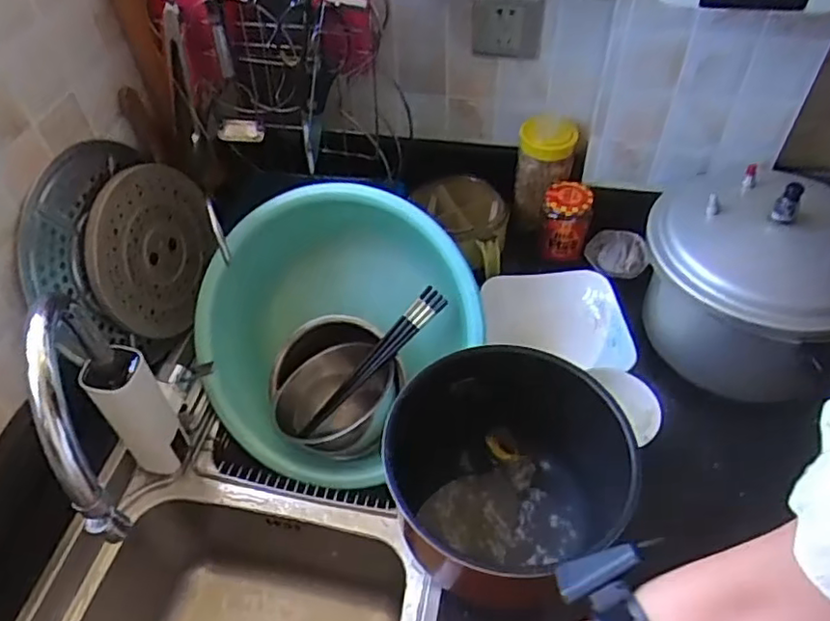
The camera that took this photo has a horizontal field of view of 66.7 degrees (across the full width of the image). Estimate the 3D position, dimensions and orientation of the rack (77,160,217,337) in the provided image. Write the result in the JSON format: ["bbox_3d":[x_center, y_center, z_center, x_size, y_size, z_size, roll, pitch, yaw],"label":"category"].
[{"bbox_3d":[-0.341,-0.086,0.824,0.019,0.190,0.222,-1,60,20],"label":"rack"}]

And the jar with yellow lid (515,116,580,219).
[{"bbox_3d":[0.193,-0.212,0.943,0.078,0.140,0.080,-1,49,1],"label":"jar with yellow lid"}]

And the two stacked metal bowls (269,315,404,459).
[{"bbox_3d":[-0.105,0.111,0.835,0.166,0.107,0.157,-1,49,1],"label":"two stacked metal bowls"}]

